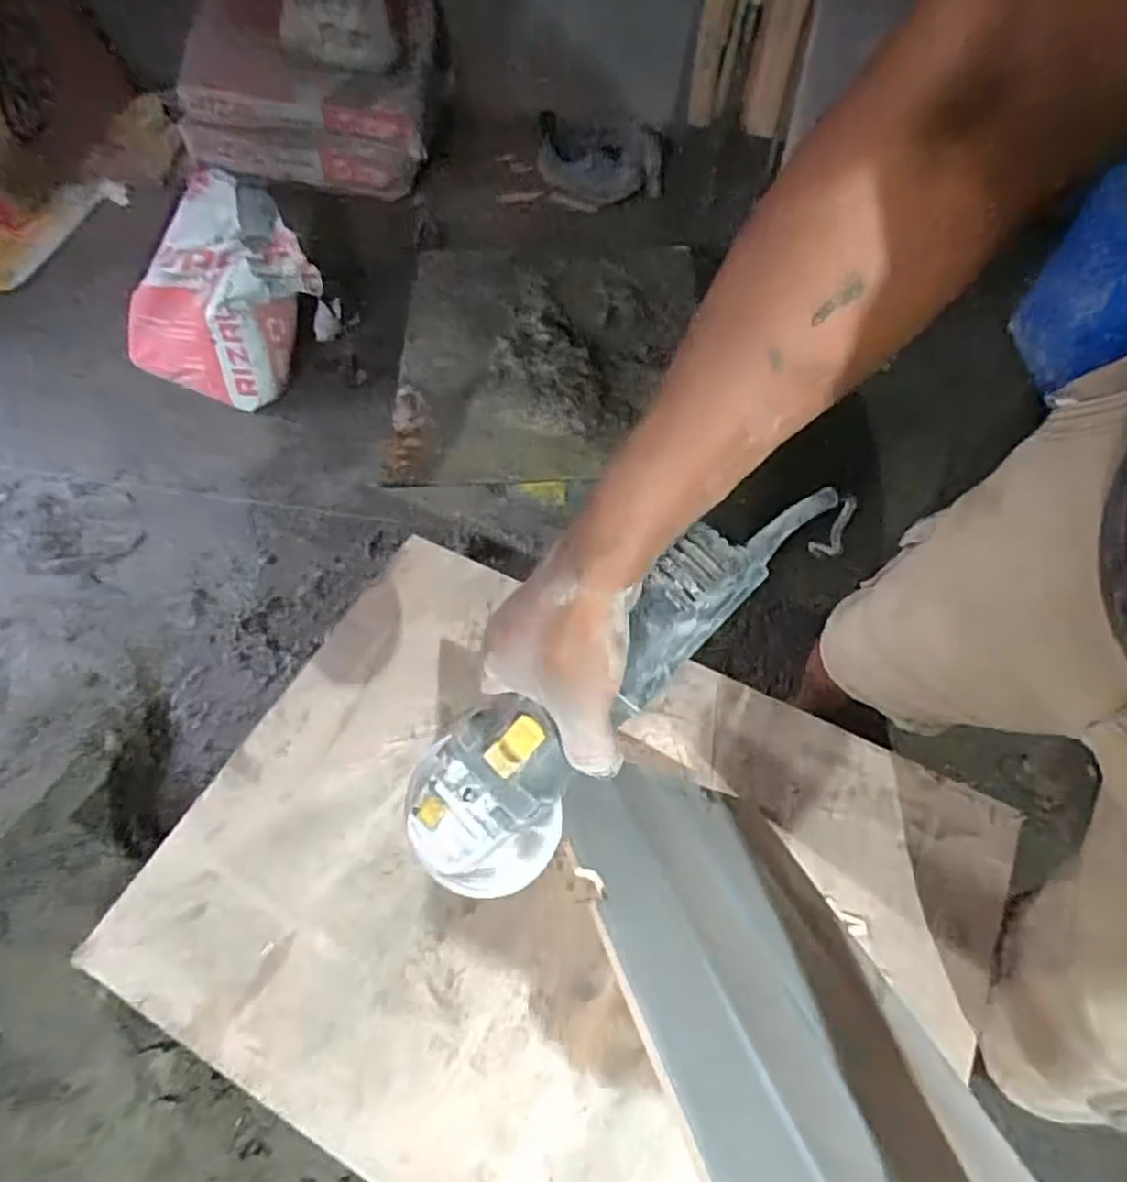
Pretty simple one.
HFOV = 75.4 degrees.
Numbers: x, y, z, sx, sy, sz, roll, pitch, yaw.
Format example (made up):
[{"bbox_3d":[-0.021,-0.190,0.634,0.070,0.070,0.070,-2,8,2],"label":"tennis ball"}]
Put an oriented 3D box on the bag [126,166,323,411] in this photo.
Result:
[{"bbox_3d":[-0.683,-0.604,1.484,0.311,0.179,0.413,21,91,17],"label":"bag"}]

